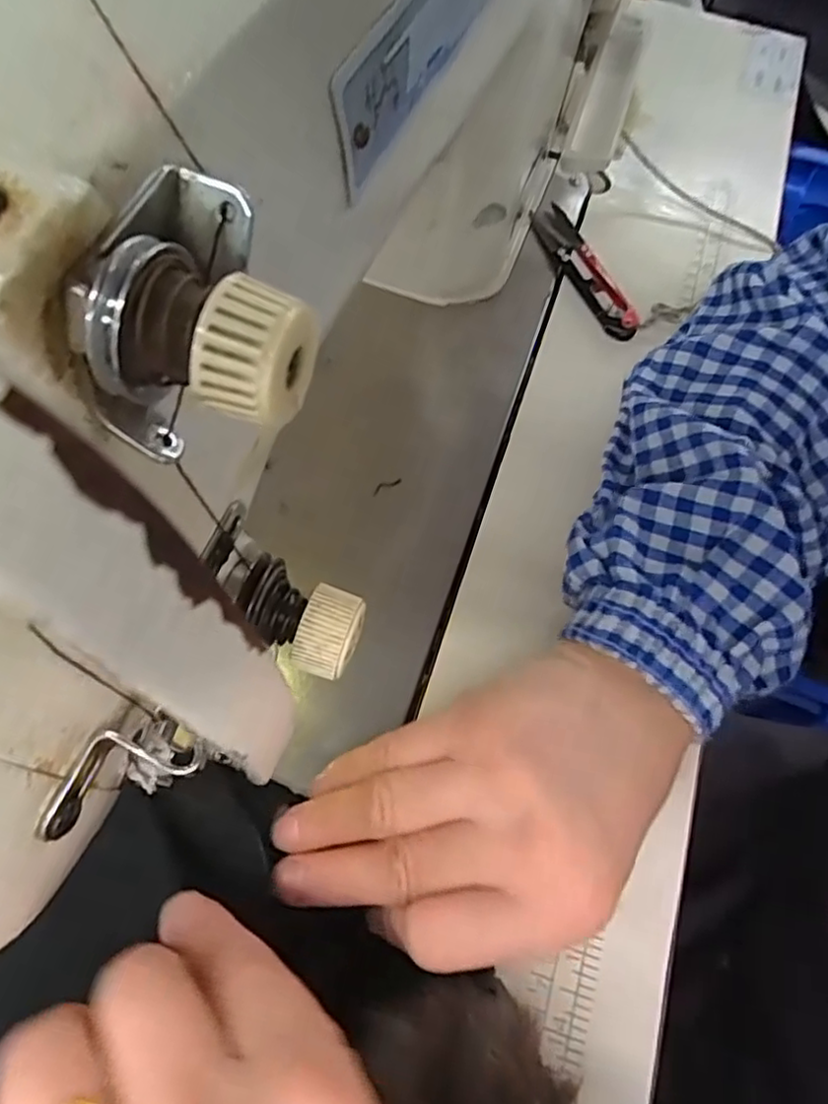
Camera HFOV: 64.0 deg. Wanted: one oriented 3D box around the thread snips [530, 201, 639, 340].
[{"bbox_3d":[0.096,-0.163,0.377,0.026,0.014,0.109,-16,66,-11],"label":"thread snips"}]

